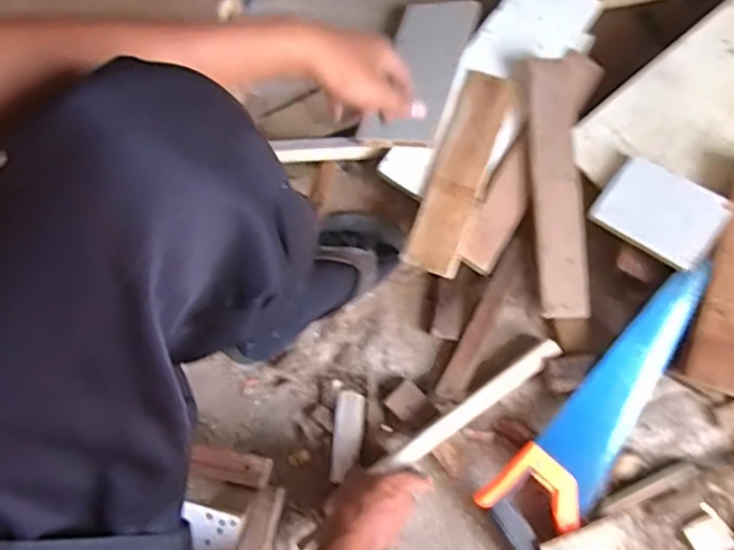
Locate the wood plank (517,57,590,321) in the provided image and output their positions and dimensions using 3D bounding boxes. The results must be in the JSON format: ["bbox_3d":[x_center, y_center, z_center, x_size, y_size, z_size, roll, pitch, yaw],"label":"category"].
[{"bbox_3d":[0.244,-0.118,0.803,0.066,0.022,0.348,0,72,-3],"label":"wood plank"}]

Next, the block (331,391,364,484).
[{"bbox_3d":[-0.025,0.203,0.783,0.033,0.006,0.108,6,71,0],"label":"block"}]

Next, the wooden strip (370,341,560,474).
[{"bbox_3d":[0.126,0.162,0.753,0.259,0.017,0.024,-34,78,-7],"label":"wooden strip"}]

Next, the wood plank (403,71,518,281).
[{"bbox_3d":[0.122,-0.136,0.799,0.070,0.010,0.286,21,76,-2],"label":"wood plank"}]

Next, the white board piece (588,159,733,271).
[{"bbox_3d":[0.364,-0.078,0.770,0.141,0.019,0.103,34,88,27],"label":"white board piece"}]

